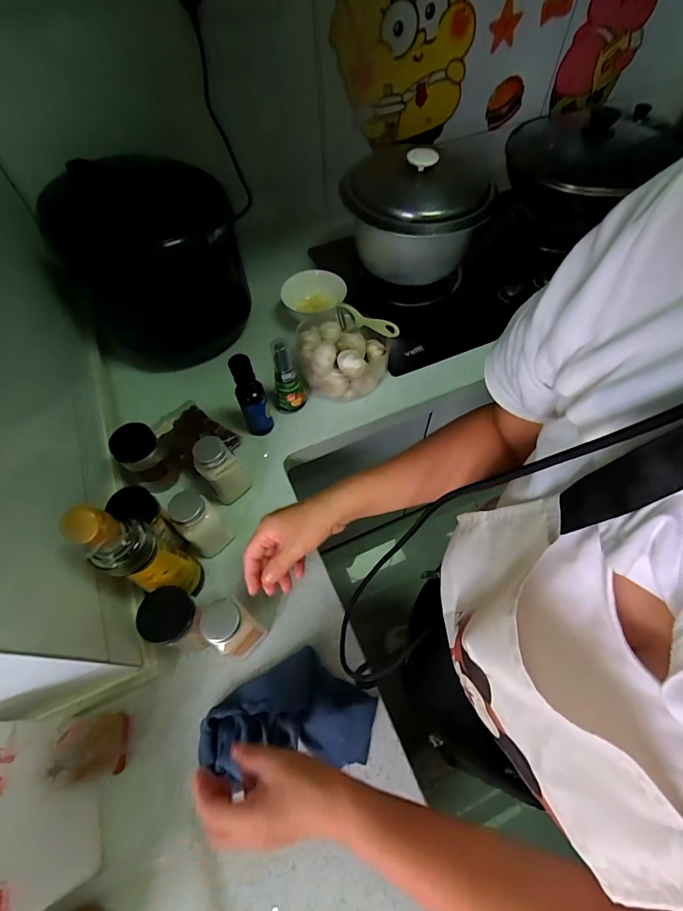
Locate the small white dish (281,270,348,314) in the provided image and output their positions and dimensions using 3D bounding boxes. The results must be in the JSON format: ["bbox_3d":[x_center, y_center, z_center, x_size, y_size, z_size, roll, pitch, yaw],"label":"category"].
[{"bbox_3d":[-0.054,-0.327,0.788,0.123,0.017,0.077,-1,101,3],"label":"small white dish"}]

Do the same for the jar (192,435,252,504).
[{"bbox_3d":[-0.173,0.023,0.576,0.056,0.122,0.045,-30,63,-16],"label":"jar"}]

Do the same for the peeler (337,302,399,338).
[{"bbox_3d":[0.045,-0.236,0.712,0.133,0.056,0.016,30,63,33],"label":"peeler"}]

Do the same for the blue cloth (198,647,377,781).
[{"bbox_3d":[-0.061,0.295,0.462,0.190,0.026,0.112,-5,59,-2],"label":"blue cloth"}]

